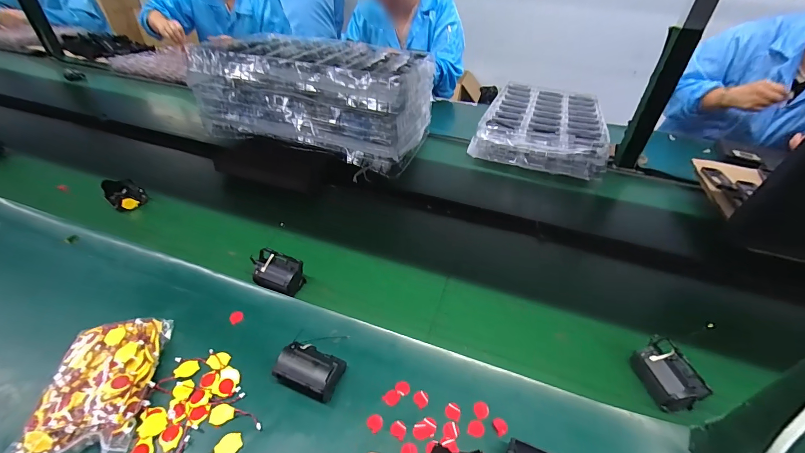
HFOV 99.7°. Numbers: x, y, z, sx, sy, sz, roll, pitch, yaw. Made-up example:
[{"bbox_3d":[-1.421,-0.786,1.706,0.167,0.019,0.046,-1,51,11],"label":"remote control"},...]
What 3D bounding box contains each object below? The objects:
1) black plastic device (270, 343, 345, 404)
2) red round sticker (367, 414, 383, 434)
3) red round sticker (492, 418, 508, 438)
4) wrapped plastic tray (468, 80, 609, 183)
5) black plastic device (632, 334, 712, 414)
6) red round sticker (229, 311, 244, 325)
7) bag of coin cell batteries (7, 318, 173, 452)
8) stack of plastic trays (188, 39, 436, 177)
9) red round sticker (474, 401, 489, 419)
[{"bbox_3d":[-0.104,0.159,0.382,0.068,0.040,0.053,17,41,15],"label":"black plastic device"},{"bbox_3d":[-0.029,0.208,0.361,0.016,0.004,0.017,4,38,-3],"label":"red round sticker"},{"bbox_3d":[0.105,0.213,0.362,0.015,0.004,0.017,-12,43,-19],"label":"red round sticker"},{"bbox_3d":[0.392,-0.301,0.961,0.309,0.081,0.454,16,41,14],"label":"wrapped plastic tray"},{"bbox_3d":[0.316,0.177,0.407,0.041,0.043,0.070,-4,41,-10],"label":"black plastic device"},{"bbox_3d":[-0.223,0.121,0.456,0.016,0.004,0.022,-19,44,-36],"label":"red round sticker"},{"bbox_3d":[-0.322,0.166,0.365,0.094,0.041,0.152,-3,40,-8],"label":"bag of coin cell batteries"},{"bbox_3d":[-0.197,-0.326,0.832,0.499,0.185,0.309,16,41,14],"label":"stack of plastic trays"},{"bbox_3d":[0.087,0.202,0.374,0.016,0.004,0.018,12,40,9],"label":"red round sticker"}]

